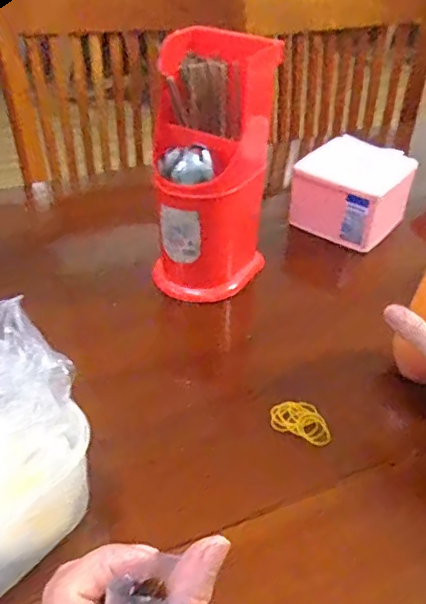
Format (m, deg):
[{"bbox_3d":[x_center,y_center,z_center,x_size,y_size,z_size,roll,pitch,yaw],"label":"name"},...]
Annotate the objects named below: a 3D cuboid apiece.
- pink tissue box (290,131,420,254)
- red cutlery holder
[{"bbox_3d":[0.195,-0.152,0.791,0.134,0.108,0.117,31,48,32],"label":"pink tissue box"},{"bbox_3d":[0.000,-0.136,0.641,0.132,0.274,0.103,1,39,0],"label":"red cutlery holder"}]

